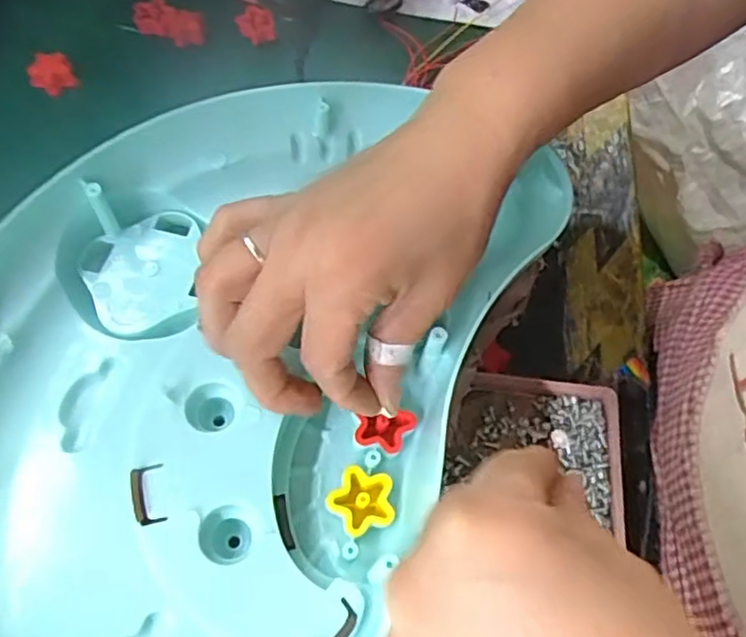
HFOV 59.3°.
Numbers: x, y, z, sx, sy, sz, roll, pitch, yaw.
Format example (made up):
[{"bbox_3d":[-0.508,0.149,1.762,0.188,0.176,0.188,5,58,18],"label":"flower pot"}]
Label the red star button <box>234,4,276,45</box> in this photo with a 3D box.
[{"bbox_3d":[-0.076,-0.191,0.427,0.026,0.020,0.013,29,63,13],"label":"red star button"}]

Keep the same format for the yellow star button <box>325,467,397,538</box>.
[{"bbox_3d":[-0.003,0.073,0.264,0.026,0.007,0.026,-35,68,-20],"label":"yellow star button"}]

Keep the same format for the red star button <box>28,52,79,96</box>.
[{"bbox_3d":[-0.199,-0.151,0.408,0.025,0.020,0.022,-21,61,-13],"label":"red star button"}]

